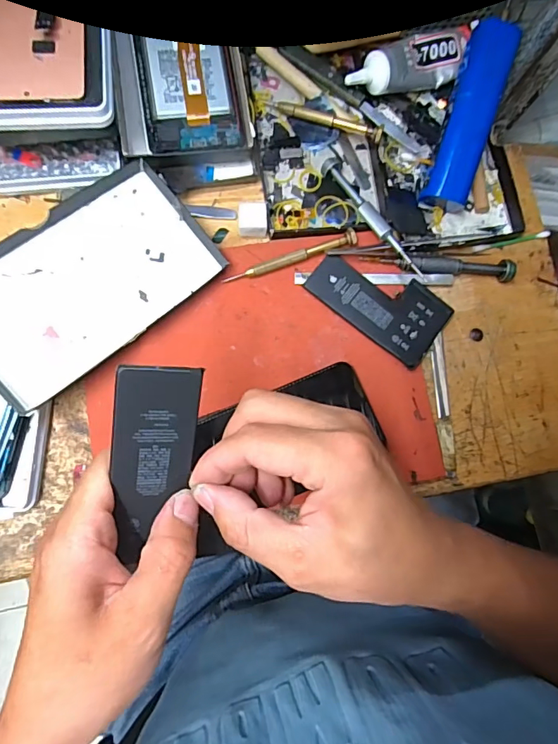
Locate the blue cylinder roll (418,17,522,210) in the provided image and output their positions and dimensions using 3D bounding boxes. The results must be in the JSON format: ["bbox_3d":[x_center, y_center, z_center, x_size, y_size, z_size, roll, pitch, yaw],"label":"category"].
[{"bbox_3d":[0.149,-0.194,0.355,0.041,0.031,0.128,12,105,-6],"label":"blue cylinder roll"}]

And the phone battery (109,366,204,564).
[{"bbox_3d":[-0.062,0.045,0.224,0.038,0.004,0.099,3,108,-22],"label":"phone battery"}]

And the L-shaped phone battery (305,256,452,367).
[{"bbox_3d":[0.081,-0.058,0.363,0.106,0.008,0.063,38,77,1],"label":"L-shaped phone battery"}]

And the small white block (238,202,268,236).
[{"bbox_3d":[-0.021,-0.119,0.363,0.022,0.016,0.024,-4,82,-6],"label":"small white block"}]

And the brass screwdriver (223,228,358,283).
[{"bbox_3d":[0.010,-0.088,0.359,0.107,0.013,0.011,-22,84,-8],"label":"brass screwdriver"}]

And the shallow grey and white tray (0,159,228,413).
[{"bbox_3d":[-0.138,-0.066,0.331,0.178,0.009,0.104,-41,94,-16],"label":"shallow grey and white tray"}]

